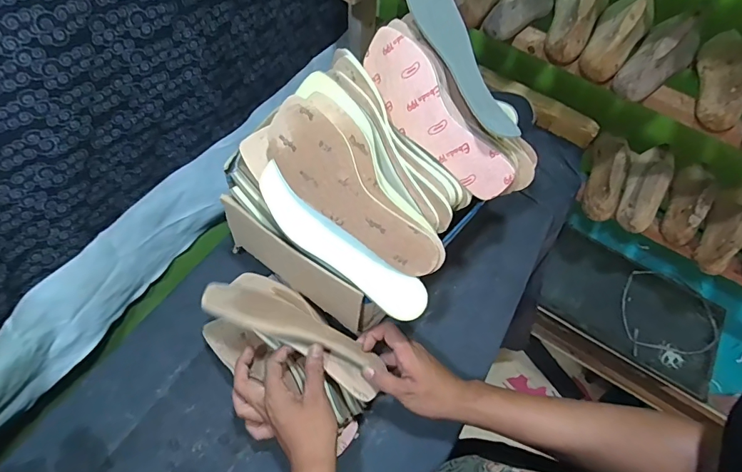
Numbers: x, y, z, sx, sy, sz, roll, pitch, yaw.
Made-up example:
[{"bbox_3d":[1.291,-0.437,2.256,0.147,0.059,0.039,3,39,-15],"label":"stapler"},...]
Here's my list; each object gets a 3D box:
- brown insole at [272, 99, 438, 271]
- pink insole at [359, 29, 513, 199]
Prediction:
[{"bbox_3d":[-0.028,-0.044,0.464,0.083,0.018,0.235,-38,91,21],"label":"brown insole"},{"bbox_3d":[0.074,-0.141,0.509,0.236,0.076,0.014,52,35,0],"label":"pink insole"}]

